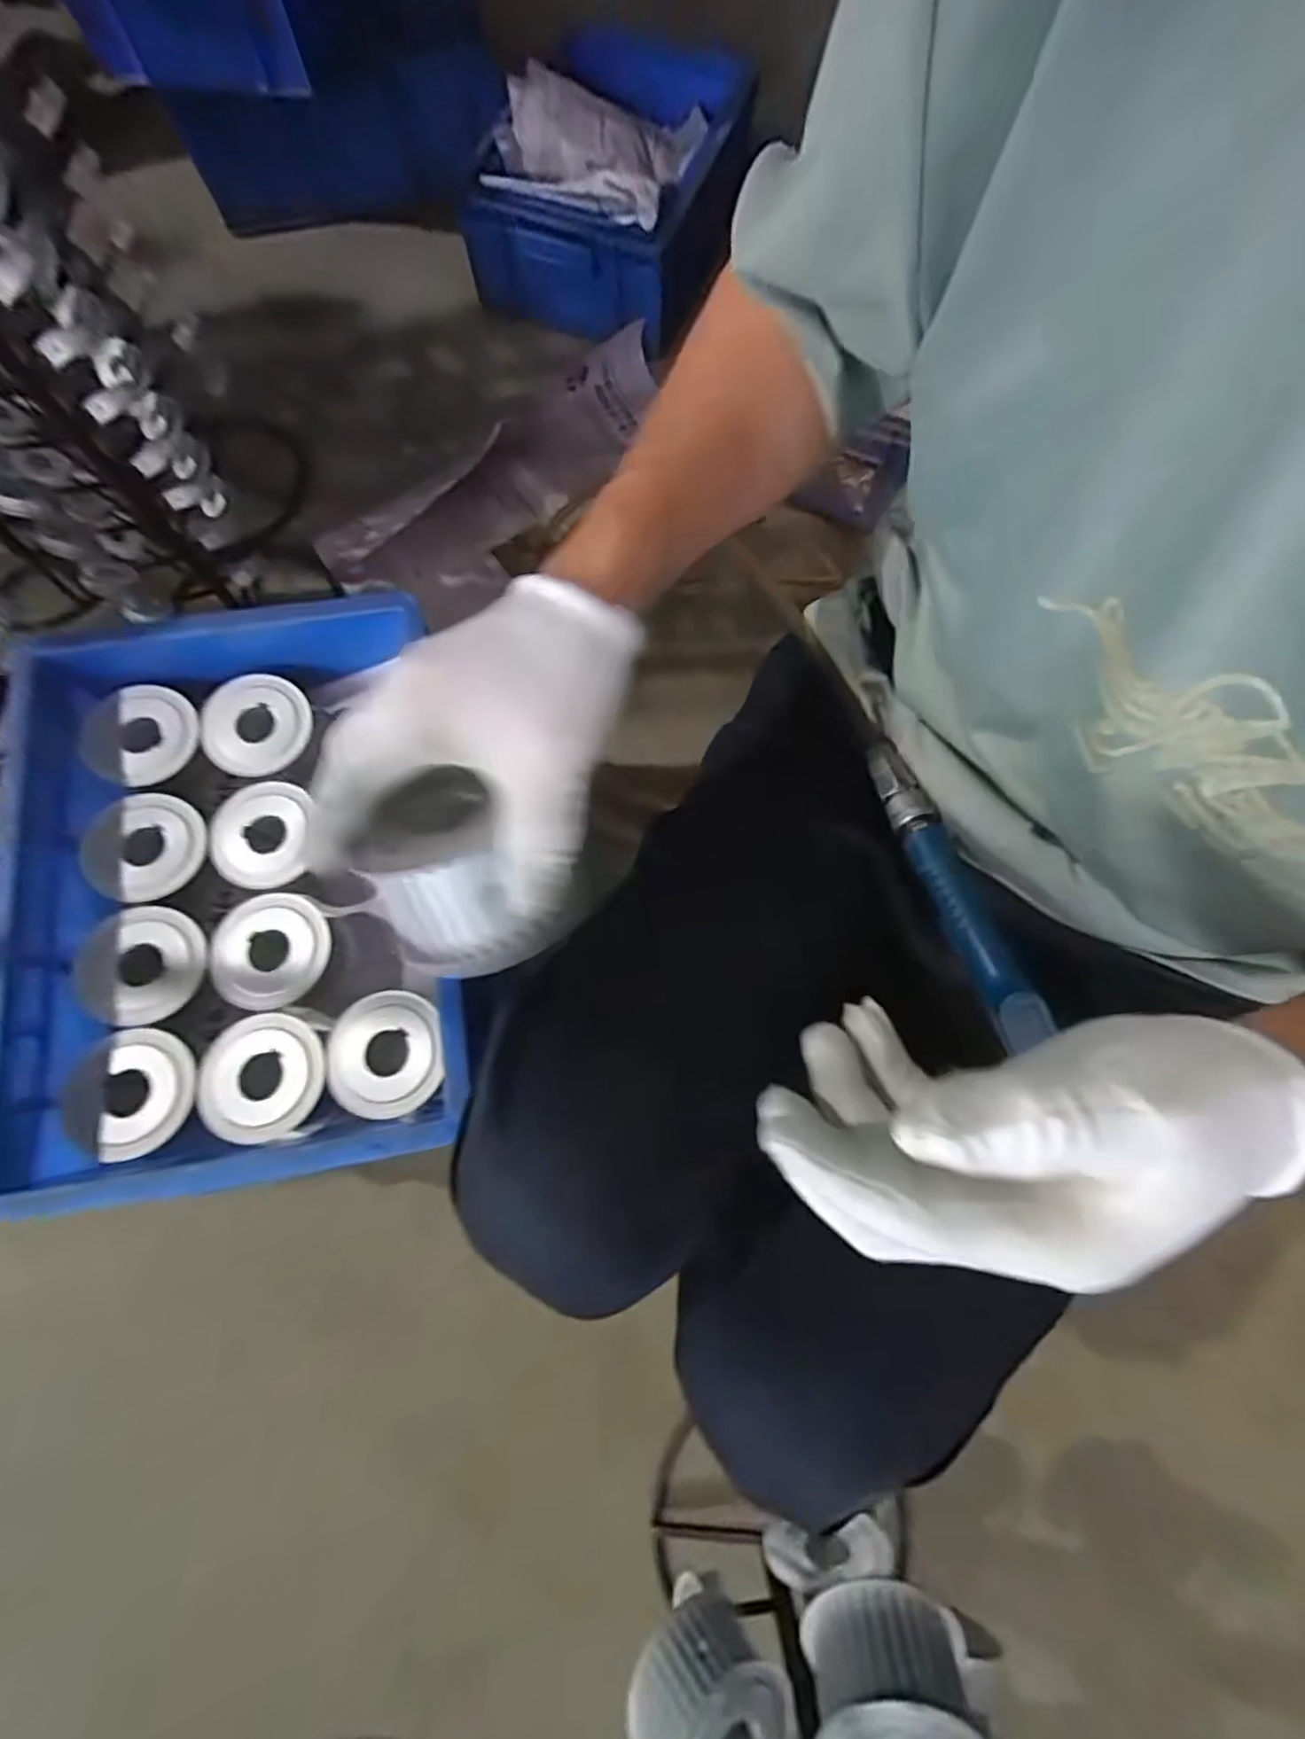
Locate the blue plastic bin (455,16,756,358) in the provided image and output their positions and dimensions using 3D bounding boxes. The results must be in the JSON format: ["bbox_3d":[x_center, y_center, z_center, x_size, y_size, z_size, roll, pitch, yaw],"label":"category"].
[{"bbox_3d":[-0.060,-0.980,0.954,0.320,0.155,0.389,13,74,3],"label":"blue plastic bin"}]

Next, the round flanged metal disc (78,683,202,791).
[{"bbox_3d":[-0.398,-0.106,0.513,0.081,0.016,0.080,-7,74,-3],"label":"round flanged metal disc"}]

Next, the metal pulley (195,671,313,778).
[{"bbox_3d":[-0.320,-0.117,0.529,0.077,0.017,0.083,3,74,0],"label":"metal pulley"}]

